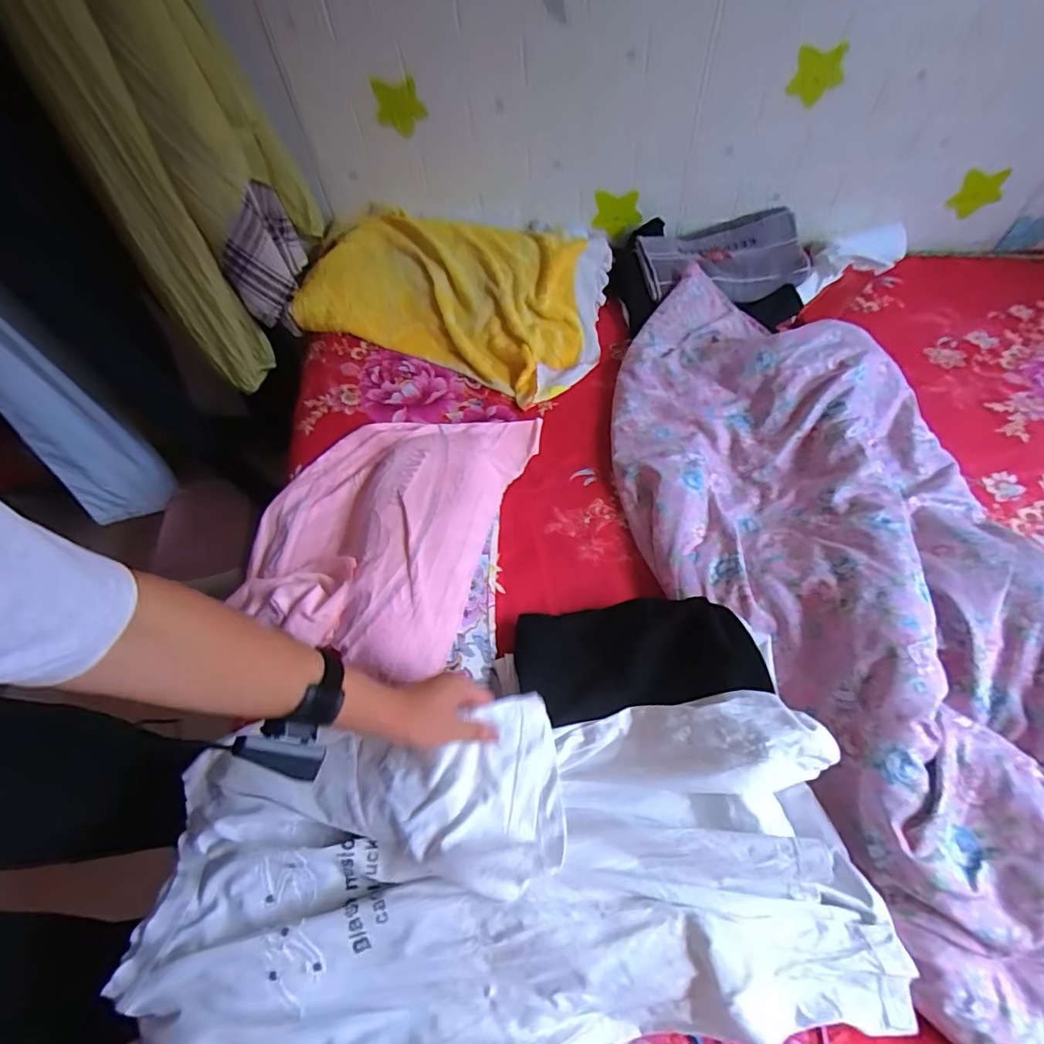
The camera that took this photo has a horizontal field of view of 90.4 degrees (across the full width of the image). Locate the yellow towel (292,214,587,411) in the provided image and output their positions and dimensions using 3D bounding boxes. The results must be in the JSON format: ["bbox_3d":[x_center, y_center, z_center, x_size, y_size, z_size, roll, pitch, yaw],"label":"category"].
[{"bbox_3d":[-0.125,-0.429,0.977,0.522,0.110,0.334,18,61,13],"label":"yellow towel"}]

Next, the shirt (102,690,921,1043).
[{"bbox_3d":[-0.016,0.354,0.501,0.676,0.090,0.331,-9,61,0],"label":"shirt"}]

